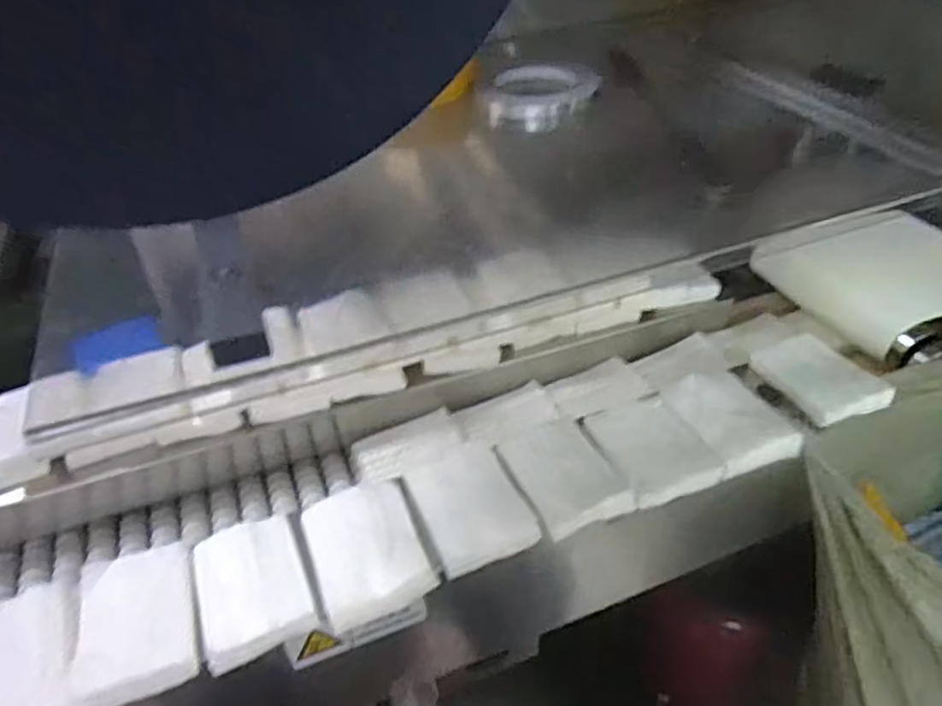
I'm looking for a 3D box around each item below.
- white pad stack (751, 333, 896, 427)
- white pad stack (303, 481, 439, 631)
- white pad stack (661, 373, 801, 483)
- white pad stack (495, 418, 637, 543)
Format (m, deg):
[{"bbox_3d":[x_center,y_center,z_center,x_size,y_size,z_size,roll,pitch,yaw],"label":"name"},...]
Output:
[{"bbox_3d":[0.320,0.021,0.621,0.075,0.018,0.107,-17,41,-18],"label":"white pad stack"},{"bbox_3d":[-0.078,0.141,0.500,0.080,0.022,0.102,-16,40,-16],"label":"white pad stack"},{"bbox_3d":[0.224,0.057,0.588,0.078,0.016,0.107,-15,40,-15],"label":"white pad stack"},{"bbox_3d":[0.073,0.094,0.550,0.075,0.013,0.113,-15,40,-15],"label":"white pad stack"}]

